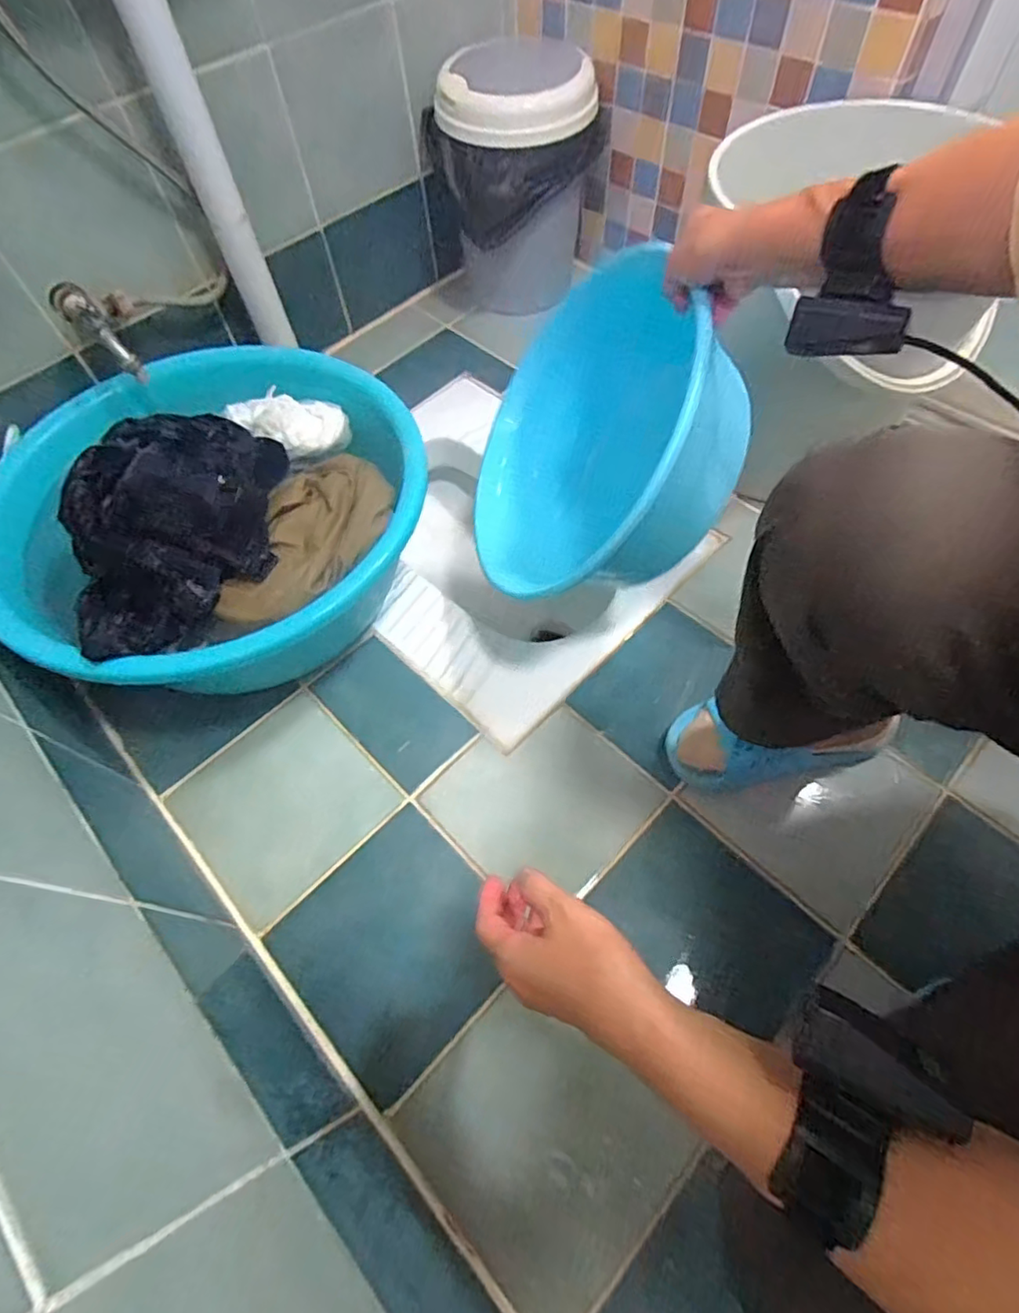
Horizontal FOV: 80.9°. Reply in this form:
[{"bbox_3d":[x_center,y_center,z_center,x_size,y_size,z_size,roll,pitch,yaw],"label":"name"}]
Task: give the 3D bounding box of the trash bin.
[{"bbox_3d":[0.007,-0.736,0.967,0.249,0.317,0.216,-12,61,-3],"label":"trash bin"}]

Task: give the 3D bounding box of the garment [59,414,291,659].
[{"bbox_3d":[-0.335,-0.152,0.609,0.216,0.077,0.287,-20,62,-8],"label":"garment"}]

